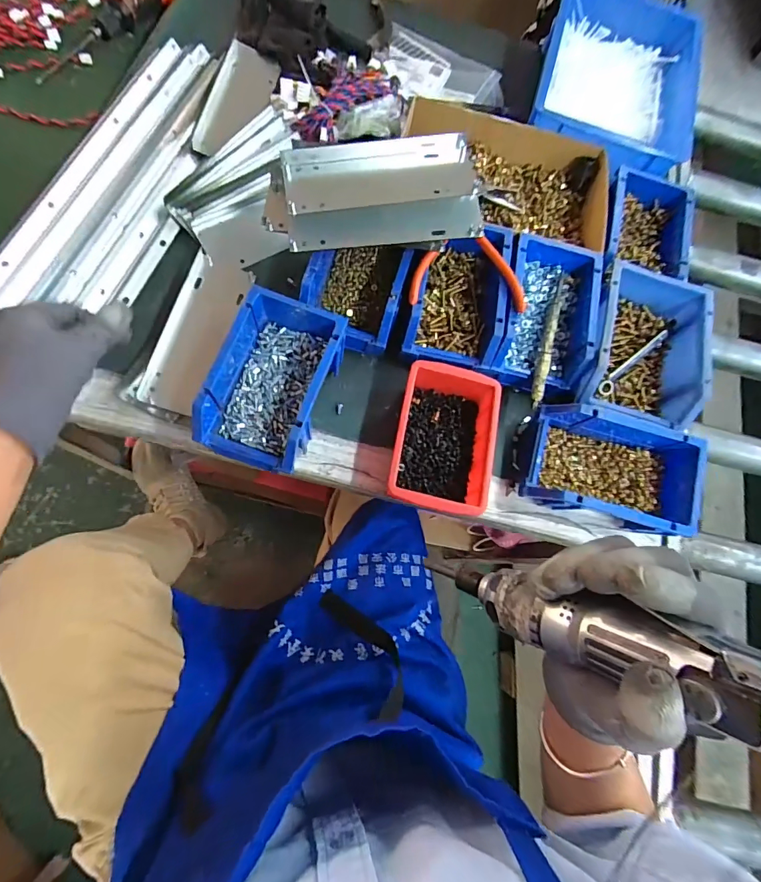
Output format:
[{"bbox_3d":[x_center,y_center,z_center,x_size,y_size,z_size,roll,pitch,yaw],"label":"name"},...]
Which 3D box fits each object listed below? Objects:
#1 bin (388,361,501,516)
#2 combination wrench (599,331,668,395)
[{"bbox_3d":[0.065,-0.004,0.435,0.099,0.053,0.157,13,74,-3],"label":"bin"},{"bbox_3d":[0.297,-0.091,0.486,0.113,0.014,0.014,-38,83,-14],"label":"combination wrench"}]

